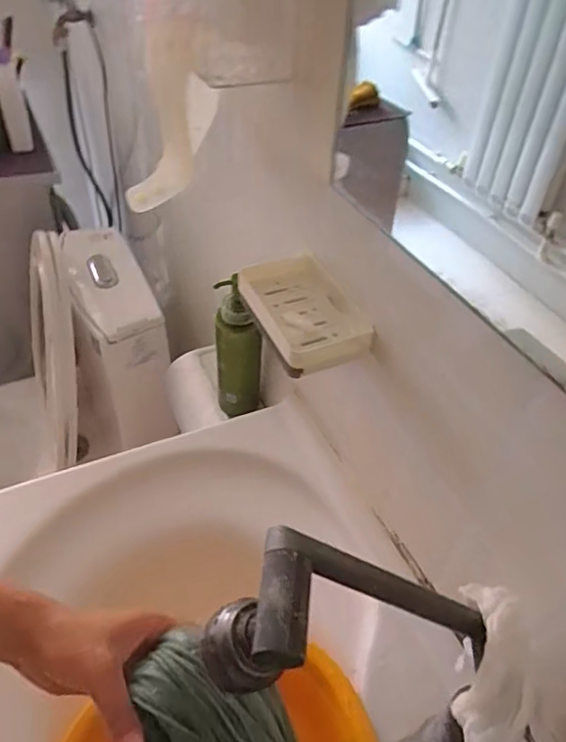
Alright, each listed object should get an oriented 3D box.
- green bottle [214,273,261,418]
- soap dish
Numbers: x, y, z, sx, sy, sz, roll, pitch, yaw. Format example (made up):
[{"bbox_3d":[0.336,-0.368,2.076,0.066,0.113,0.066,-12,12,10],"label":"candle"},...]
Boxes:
[{"bbox_3d":[-0.064,-0.020,0.786,0.059,0.215,0.052,-8,43,-11],"label":"green bottle"},{"bbox_3d":[0.015,-0.061,0.551,0.096,0.031,0.152,-17,46,-20],"label":"soap dish"}]

